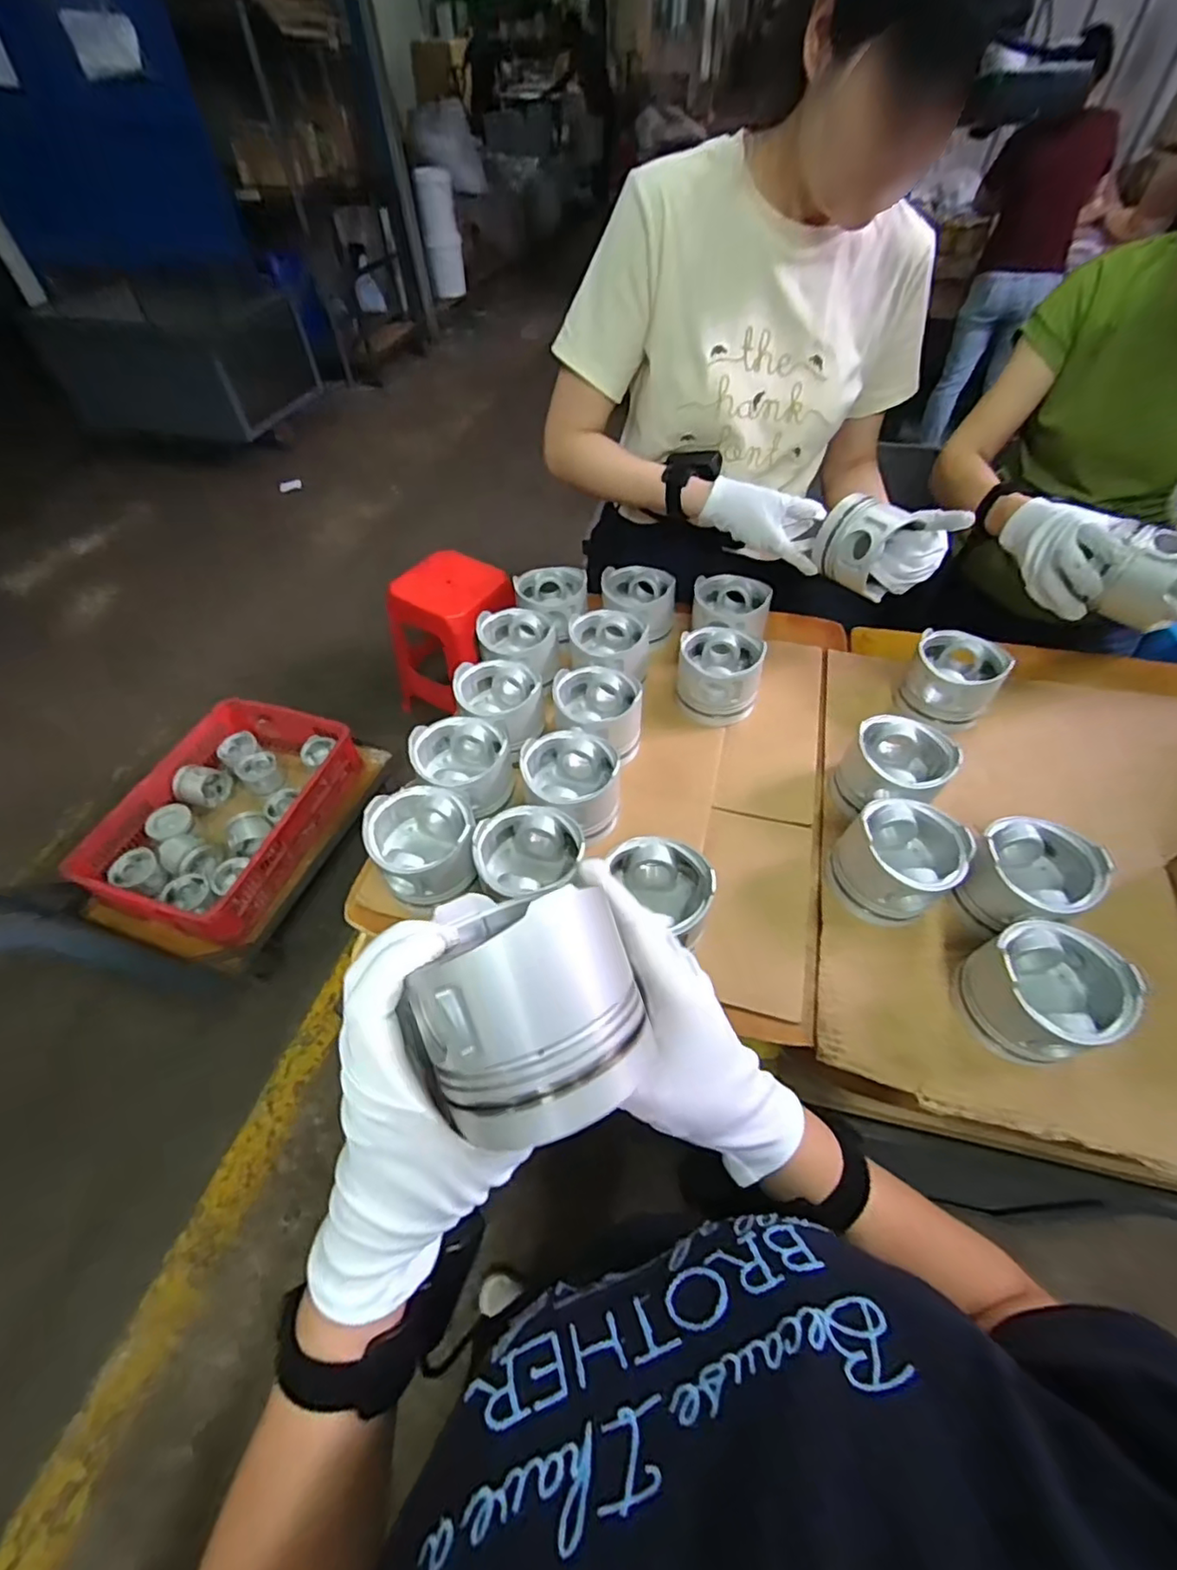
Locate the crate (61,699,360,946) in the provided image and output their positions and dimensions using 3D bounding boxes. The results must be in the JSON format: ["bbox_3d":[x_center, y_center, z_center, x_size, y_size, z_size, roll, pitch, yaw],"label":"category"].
[{"bbox_3d":[-0.924,0.054,1.584,0.483,0.170,0.656,12,53,11],"label":"crate"}]

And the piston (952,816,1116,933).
[{"bbox_3d":[0.425,0.088,0.591,0.097,0.075,0.097,-1,52,1],"label":"piston"}]

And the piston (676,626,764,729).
[{"bbox_3d":[0.168,-0.142,0.786,0.106,0.080,0.096,13,53,11],"label":"piston"}]

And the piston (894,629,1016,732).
[{"bbox_3d":[0.452,-0.129,0.769,0.104,0.088,0.091,25,56,19],"label":"piston"}]

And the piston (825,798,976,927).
[{"bbox_3d":[0.302,0.075,0.600,0.105,0.075,0.100,-1,52,1],"label":"piston"}]

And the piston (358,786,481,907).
[{"bbox_3d":[-0.161,0.062,0.606,0.100,0.078,0.112,-17,53,-12],"label":"piston"}]

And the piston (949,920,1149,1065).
[{"bbox_3d":[0.395,0.183,0.534,0.098,0.094,0.098,-1,52,1],"label":"piston"}]

